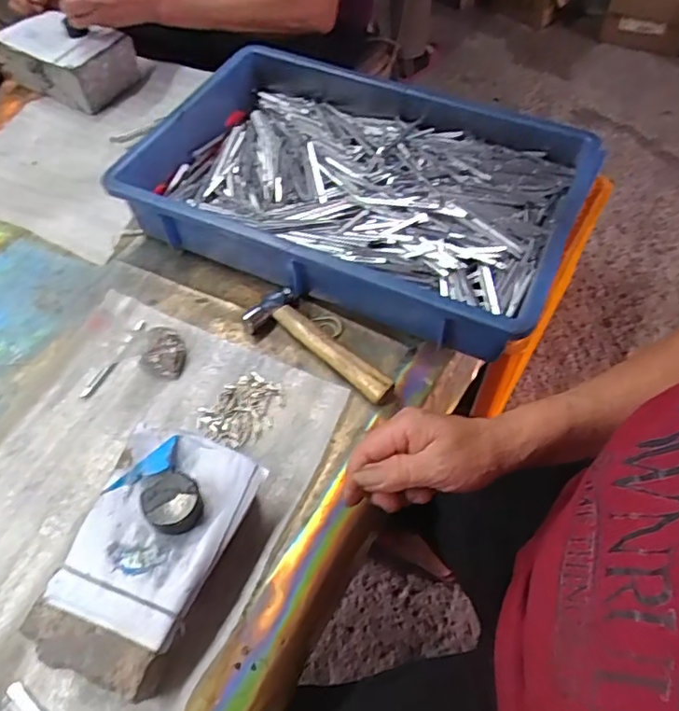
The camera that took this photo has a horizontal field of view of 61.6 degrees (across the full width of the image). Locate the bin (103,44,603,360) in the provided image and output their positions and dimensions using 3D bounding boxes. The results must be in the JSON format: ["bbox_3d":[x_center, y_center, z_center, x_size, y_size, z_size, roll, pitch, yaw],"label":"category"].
[{"bbox_3d":[0.018,-0.178,0.611,0.433,0.084,0.285,22,58,15],"label":"bin"}]

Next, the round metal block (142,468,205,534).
[{"bbox_3d":[-0.119,0.102,0.400,0.042,0.021,0.038,28,60,19],"label":"round metal block"}]

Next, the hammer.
[{"bbox_3d":[-0.024,-0.004,0.524,0.057,0.018,0.157,-37,63,-22],"label":"hammer"}]

